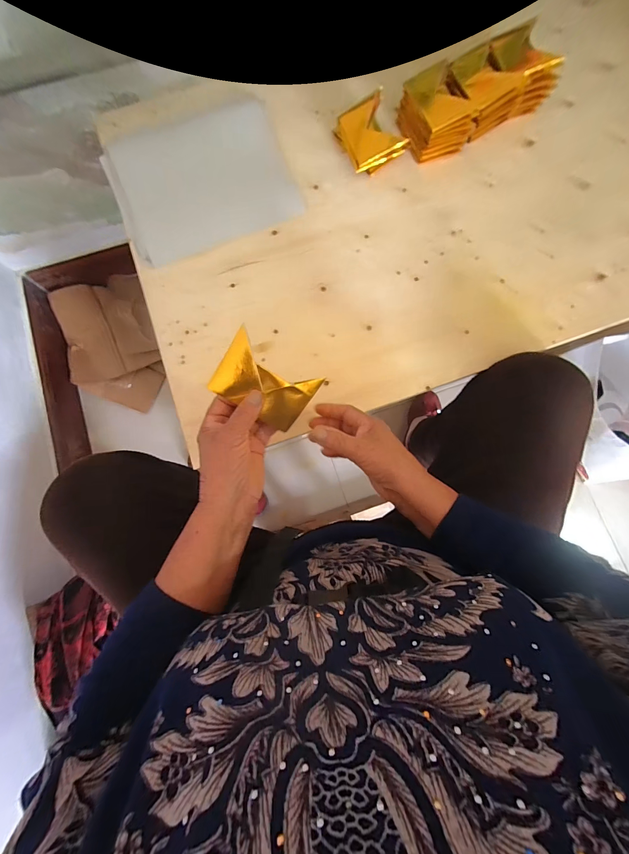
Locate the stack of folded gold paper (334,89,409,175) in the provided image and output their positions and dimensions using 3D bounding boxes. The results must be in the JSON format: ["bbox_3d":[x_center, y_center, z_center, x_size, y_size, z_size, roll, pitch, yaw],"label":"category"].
[{"bbox_3d":[0.086,-0.458,0.506,0.084,0.025,0.107,-28,84,13],"label":"stack of folded gold paper"}]

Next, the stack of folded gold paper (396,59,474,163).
[{"bbox_3d":[0.191,-0.490,0.506,0.092,0.054,0.109,-19,80,-3],"label":"stack of folded gold paper"}]

